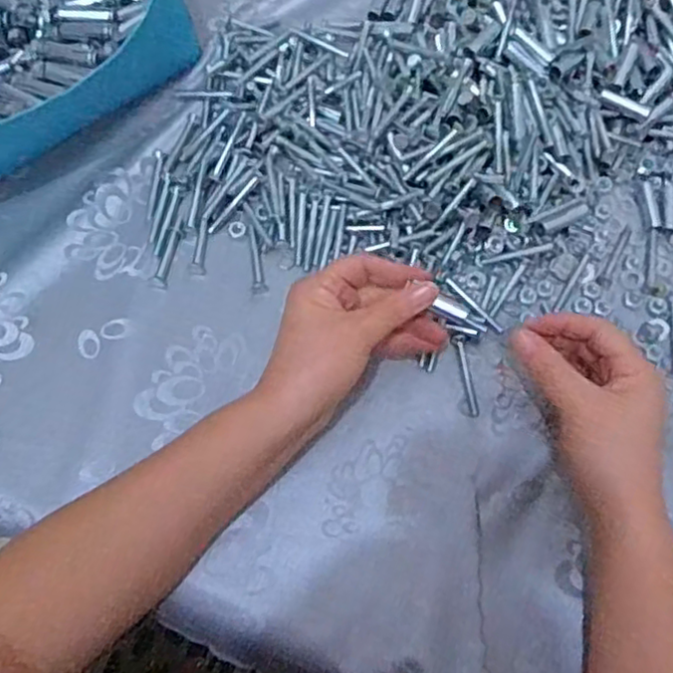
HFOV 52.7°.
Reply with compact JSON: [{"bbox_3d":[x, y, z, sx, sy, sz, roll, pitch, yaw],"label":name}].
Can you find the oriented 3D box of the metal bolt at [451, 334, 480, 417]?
[{"bbox_3d":[0.089,0.026,0.459,0.009,0.004,0.056,-8,70,-8],"label":"metal bolt"}]

